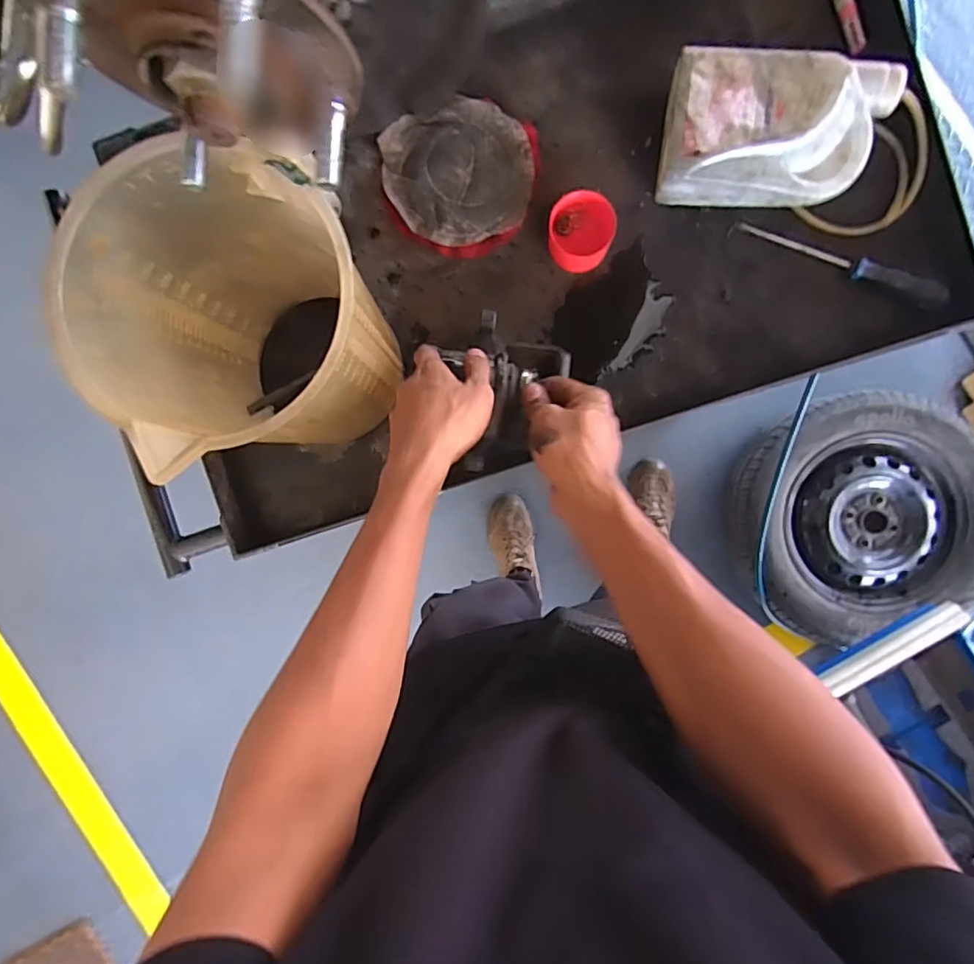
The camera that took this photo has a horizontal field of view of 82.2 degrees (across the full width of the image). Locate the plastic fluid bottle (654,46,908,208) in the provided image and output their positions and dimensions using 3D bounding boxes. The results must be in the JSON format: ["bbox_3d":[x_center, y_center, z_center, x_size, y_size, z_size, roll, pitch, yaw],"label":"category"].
[{"bbox_3d":[0.286,-0.349,0.559,0.204,0.056,0.129,7,93,4],"label":"plastic fluid bottle"}]

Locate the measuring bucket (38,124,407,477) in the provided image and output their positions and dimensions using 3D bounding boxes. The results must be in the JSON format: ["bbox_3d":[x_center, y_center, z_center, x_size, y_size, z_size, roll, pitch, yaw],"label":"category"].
[{"bbox_3d":[-0.179,-0.125,0.483,0.187,0.260,0.195,0,92,4],"label":"measuring bucket"}]

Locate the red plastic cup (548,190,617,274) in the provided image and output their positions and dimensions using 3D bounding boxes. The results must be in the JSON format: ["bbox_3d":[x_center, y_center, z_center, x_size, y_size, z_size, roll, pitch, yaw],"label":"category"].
[{"bbox_3d":[0.101,-0.266,0.599,0.067,0.046,0.066,0,92,4],"label":"red plastic cup"}]

